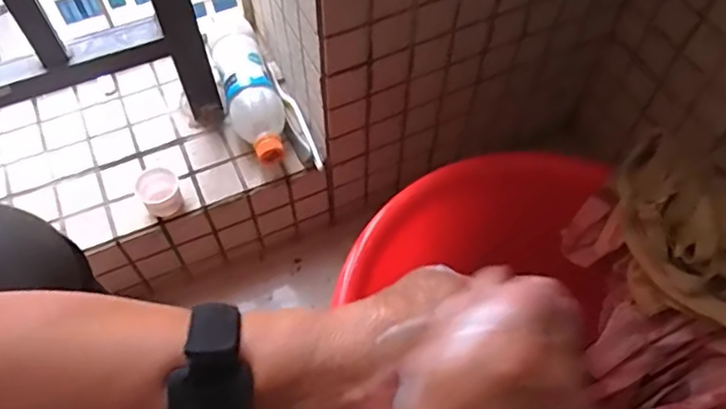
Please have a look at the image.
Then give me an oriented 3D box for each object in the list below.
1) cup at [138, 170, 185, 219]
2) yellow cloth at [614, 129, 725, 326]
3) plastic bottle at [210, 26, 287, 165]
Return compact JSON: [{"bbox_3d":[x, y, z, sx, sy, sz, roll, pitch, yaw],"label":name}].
[{"bbox_3d":[-0.222,-0.011,0.651,0.043,0.038,0.040,0,58,0],"label":"cup"},{"bbox_3d":[0.268,0.042,0.452,0.182,0.068,0.094,40,66,21],"label":"yellow cloth"},{"bbox_3d":[-0.132,-0.123,0.702,0.058,0.059,0.183,-17,60,-10],"label":"plastic bottle"}]

